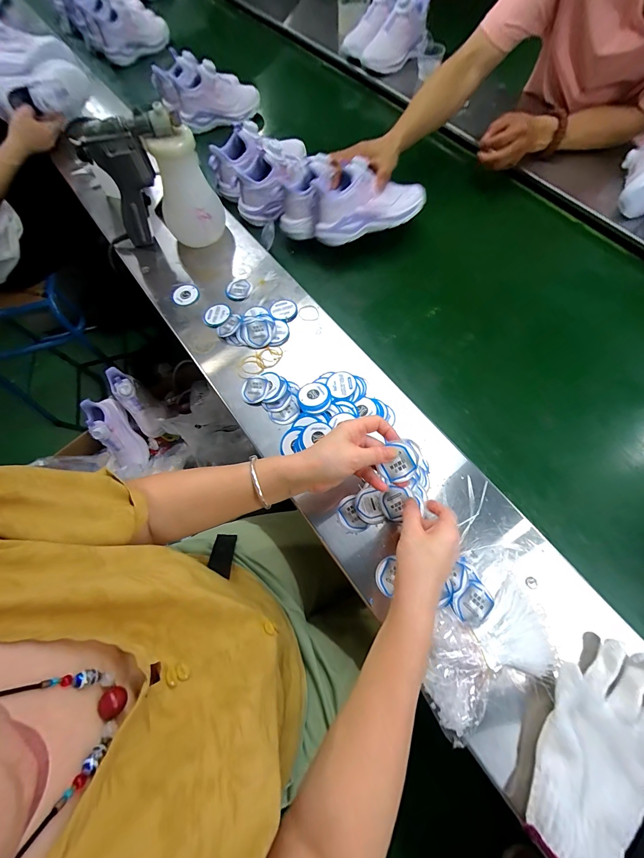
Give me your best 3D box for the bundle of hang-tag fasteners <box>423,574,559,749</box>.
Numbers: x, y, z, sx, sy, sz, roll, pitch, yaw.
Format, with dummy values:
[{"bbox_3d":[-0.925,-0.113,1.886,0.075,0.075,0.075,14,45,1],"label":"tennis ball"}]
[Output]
[{"bbox_3d":[0.186,0.248,0.380,0.172,0.035,0.108,-26,71,-6],"label":"bundle of hang-tag fasteners"}]

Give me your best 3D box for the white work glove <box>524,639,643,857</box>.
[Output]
[{"bbox_3d":[0.283,0.322,0.335,0.208,0.036,0.122,-38,73,-10],"label":"white work glove"}]

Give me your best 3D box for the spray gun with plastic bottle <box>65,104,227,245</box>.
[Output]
[{"bbox_3d":[-0.284,-0.421,0.573,0.184,0.207,0.088,-20,71,-4],"label":"spray gun with plastic bottle"}]

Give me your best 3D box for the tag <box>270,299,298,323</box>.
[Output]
[{"bbox_3d":[-0.068,-0.212,0.582,0.048,0.006,0.042,21,73,10],"label":"tag"}]

